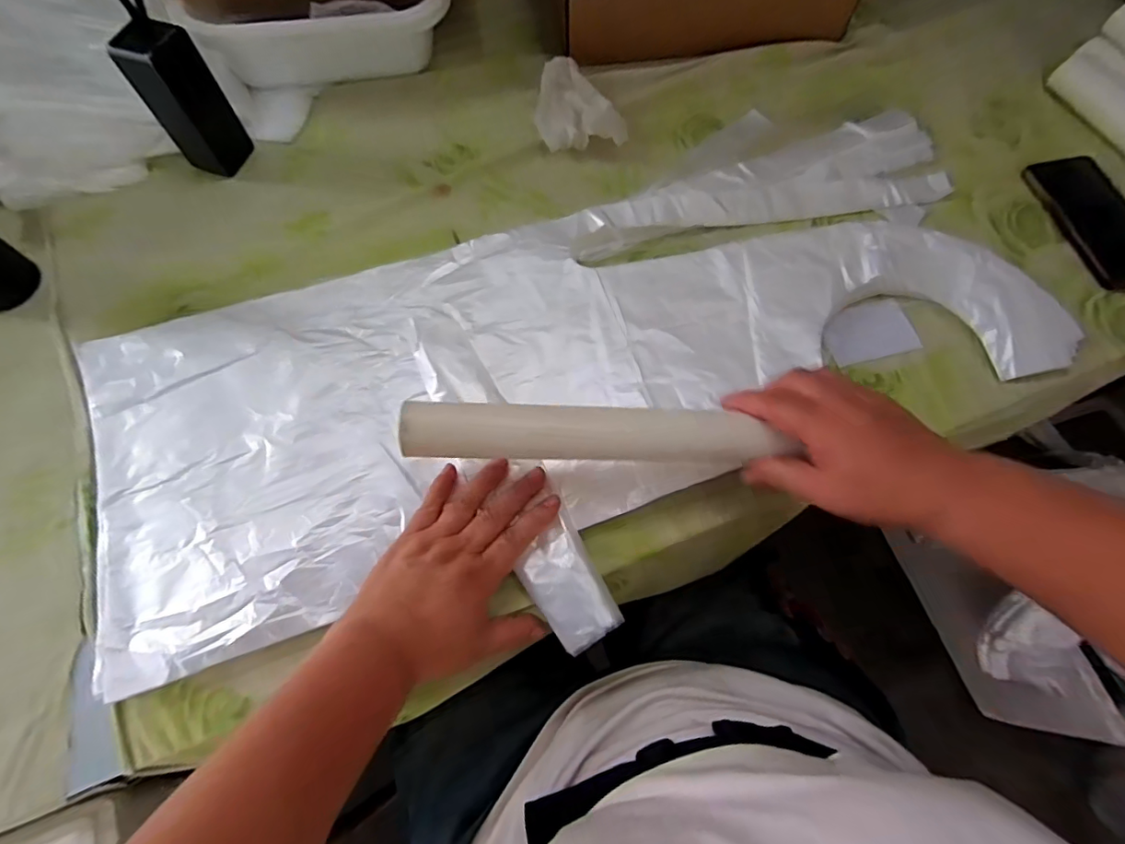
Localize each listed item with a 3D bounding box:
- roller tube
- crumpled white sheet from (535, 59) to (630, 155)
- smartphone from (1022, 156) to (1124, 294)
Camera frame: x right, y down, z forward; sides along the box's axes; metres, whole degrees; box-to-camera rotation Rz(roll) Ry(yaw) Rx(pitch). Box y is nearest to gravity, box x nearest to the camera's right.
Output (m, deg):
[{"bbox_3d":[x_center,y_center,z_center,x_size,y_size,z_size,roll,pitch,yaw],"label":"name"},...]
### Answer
[{"bbox_3d":[0.024,0.008,0.372,0.266,0.028,0.035,2,71,-5],"label":"roller tube"},{"bbox_3d":[0.019,-0.362,0.600,0.096,0.029,0.124,-2,71,-2],"label":"crumpled white sheet"},{"bbox_3d":[0.564,-0.212,0.551,0.085,0.015,0.168,-11,67,-4],"label":"smartphone"}]

